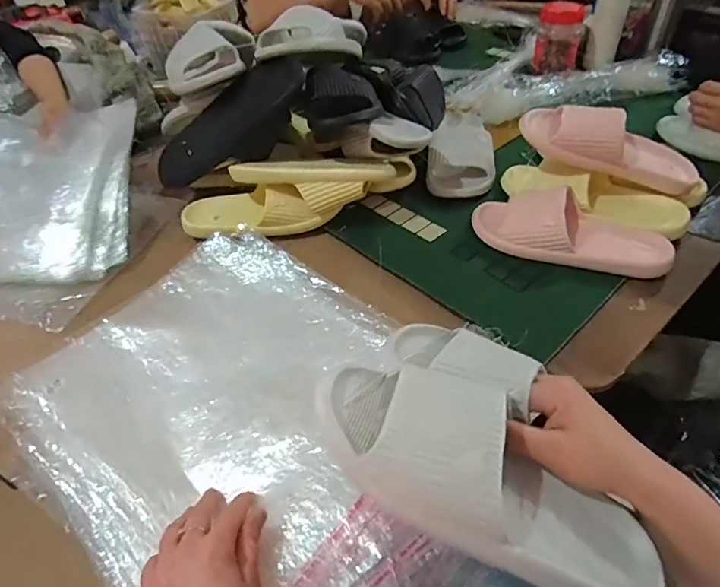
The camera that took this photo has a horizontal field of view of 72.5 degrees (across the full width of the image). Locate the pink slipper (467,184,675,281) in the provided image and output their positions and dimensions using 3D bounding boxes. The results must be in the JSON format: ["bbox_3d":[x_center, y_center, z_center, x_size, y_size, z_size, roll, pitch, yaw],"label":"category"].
[{"bbox_3d":[0.284,-0.093,0.666,0.254,0.065,0.096,15,49,20],"label":"pink slipper"}]

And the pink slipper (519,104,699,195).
[{"bbox_3d":[0.371,-0.220,0.707,0.260,0.071,0.088,19,49,0],"label":"pink slipper"}]

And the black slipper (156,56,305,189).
[{"bbox_3d":[-0.194,-0.253,0.759,0.280,0.087,0.093,-37,49,5],"label":"black slipper"}]

